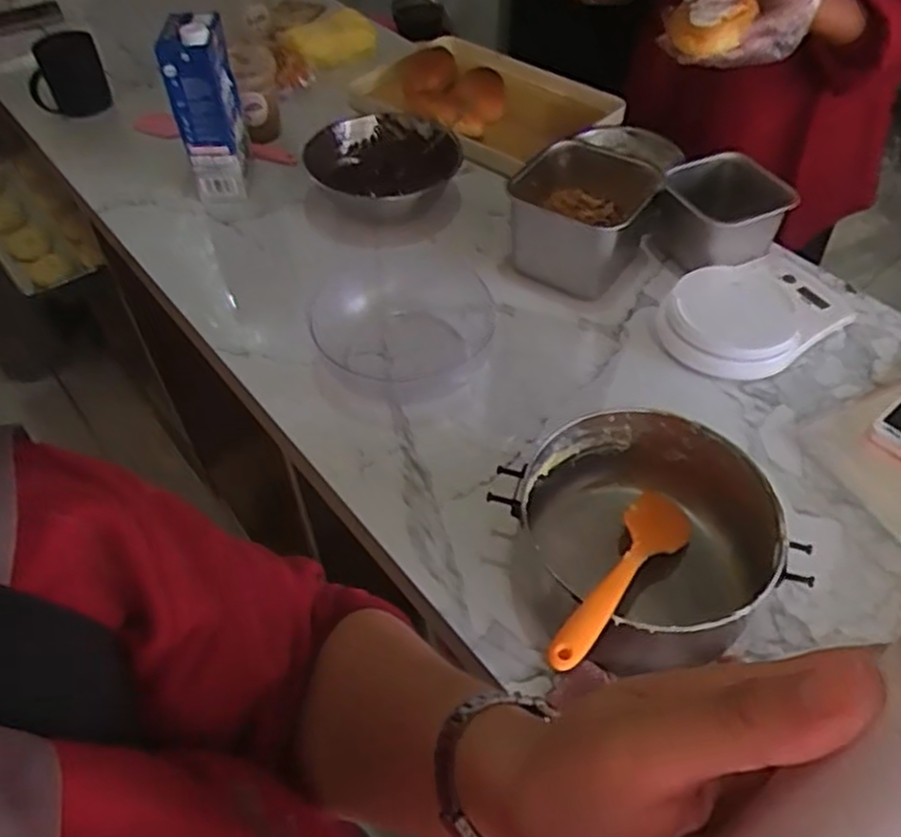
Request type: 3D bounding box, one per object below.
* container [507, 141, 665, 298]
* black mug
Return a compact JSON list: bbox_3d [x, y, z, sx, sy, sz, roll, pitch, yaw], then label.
[{"bbox_3d":[0.143,-0.224,0.845,0.138,0.117,0.150,29,56,24],"label":"container"},{"bbox_3d":[-0.613,-0.549,1.191,0.110,0.097,0.092,-19,52,-14],"label":"black mug"}]

